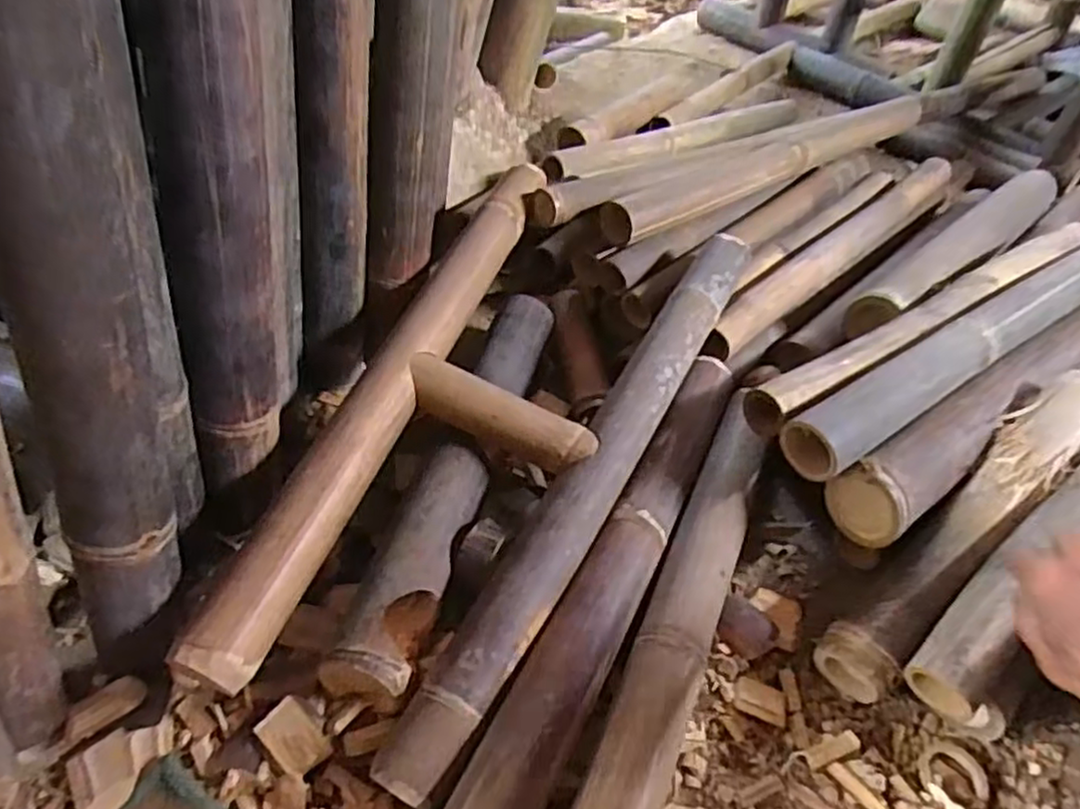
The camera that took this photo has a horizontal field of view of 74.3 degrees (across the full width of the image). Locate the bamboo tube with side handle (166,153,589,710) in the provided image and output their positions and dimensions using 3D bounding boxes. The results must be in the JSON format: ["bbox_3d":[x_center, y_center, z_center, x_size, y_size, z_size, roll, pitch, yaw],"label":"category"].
[{"bbox_3d":[-0.056,-0.010,0.693,0.222,0.094,0.645,18,46,10],"label":"bamboo tube with side handle"}]

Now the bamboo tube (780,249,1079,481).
[{"bbox_3d":[0.501,-0.085,0.776,0.665,0.053,0.066,-24,54,-27],"label":"bamboo tube"}]

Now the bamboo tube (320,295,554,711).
[{"bbox_3d":[-0.076,0.056,0.720,0.063,0.064,0.488,14,46,6],"label":"bamboo tube"}]

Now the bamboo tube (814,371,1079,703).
[{"bbox_3d":[0.404,0.101,0.656,0.415,0.055,0.066,-40,60,-16],"label":"bamboo tube"}]

